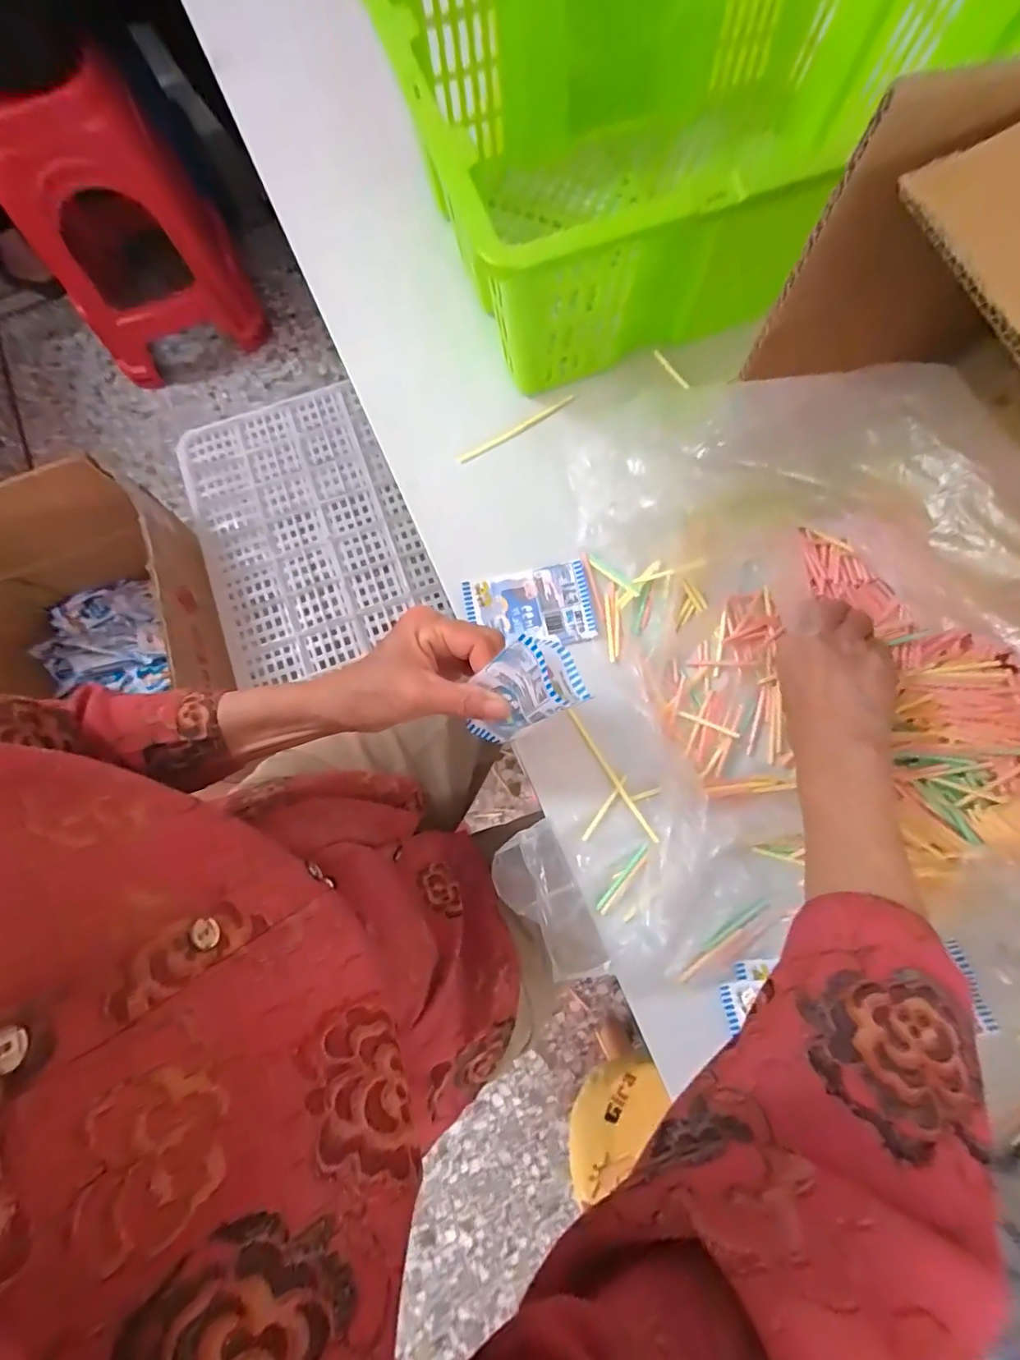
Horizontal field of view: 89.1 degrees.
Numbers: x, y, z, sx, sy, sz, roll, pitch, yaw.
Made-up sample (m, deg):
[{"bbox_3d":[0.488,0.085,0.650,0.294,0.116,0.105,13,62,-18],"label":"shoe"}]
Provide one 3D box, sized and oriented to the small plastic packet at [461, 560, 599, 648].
[{"bbox_3d":[0.017,-0.060,0.440,0.102,0.010,0.068,-12,77,-1],"label":"small plastic packet"}]

